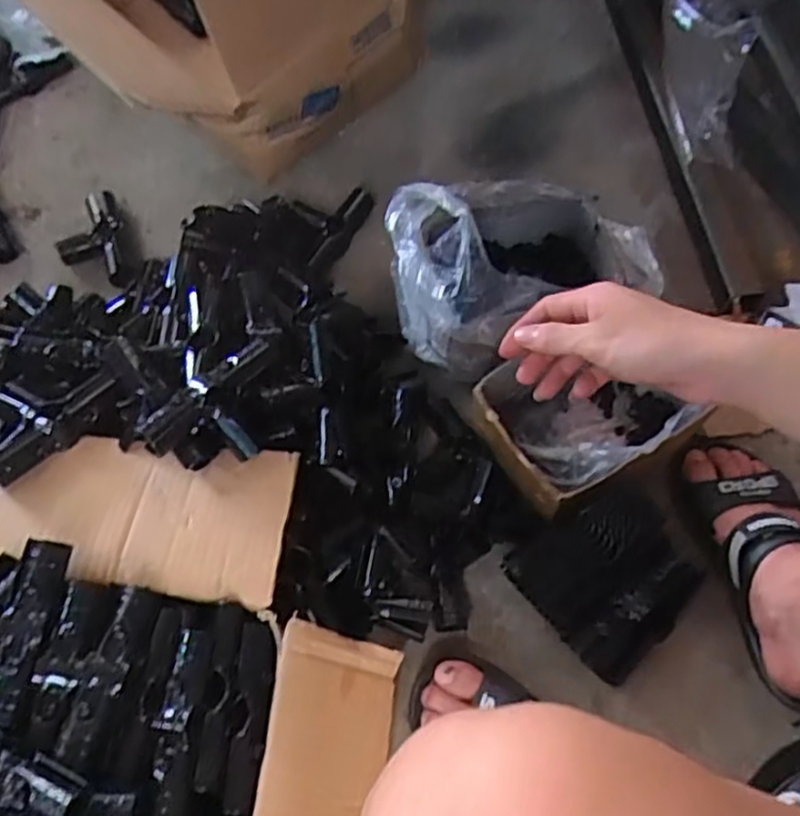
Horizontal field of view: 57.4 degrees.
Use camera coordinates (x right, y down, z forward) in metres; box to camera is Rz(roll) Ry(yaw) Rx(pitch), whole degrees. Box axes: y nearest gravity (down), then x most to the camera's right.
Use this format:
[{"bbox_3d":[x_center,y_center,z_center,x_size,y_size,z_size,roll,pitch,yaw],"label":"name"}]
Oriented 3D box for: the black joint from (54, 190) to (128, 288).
[{"bbox_3d":[-0.383,-0.208,0.918,0.088,0.035,0.144,-12,65,-3],"label":"black joint"}]

